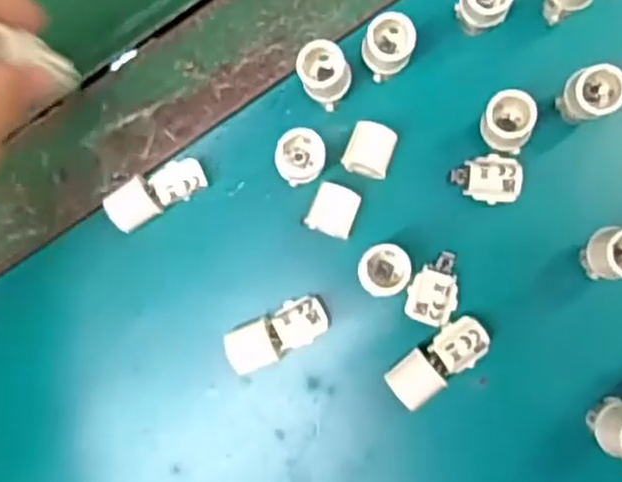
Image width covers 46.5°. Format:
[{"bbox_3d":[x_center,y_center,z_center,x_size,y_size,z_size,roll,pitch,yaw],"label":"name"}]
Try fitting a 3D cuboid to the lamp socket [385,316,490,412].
[{"bbox_3d":[0.053,0.050,0.302,0.045,0.018,0.019,-37,81,2],"label":"lamp socket"}]

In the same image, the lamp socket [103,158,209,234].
[{"bbox_3d":[-0.067,-0.021,0.320,0.044,0.017,0.017,-29,81,3],"label":"lamp socket"}]

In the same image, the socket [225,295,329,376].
[{"bbox_3d":[-0.013,0.040,0.311,0.044,0.019,0.019,-28,81,3],"label":"socket"}]

